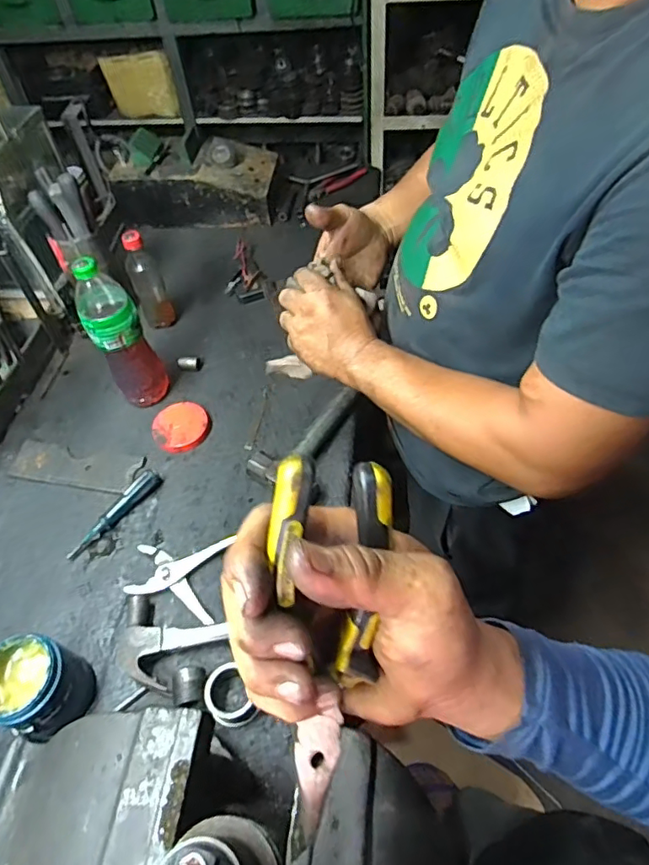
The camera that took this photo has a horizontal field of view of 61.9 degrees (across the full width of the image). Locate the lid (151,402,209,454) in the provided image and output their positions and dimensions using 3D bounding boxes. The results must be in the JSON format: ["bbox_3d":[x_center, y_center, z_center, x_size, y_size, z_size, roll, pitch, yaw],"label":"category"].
[{"bbox_3d":[-0.234,-0.013,0.882,0.087,0.014,0.097,-21,54,-11],"label":"lid"}]

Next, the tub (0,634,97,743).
[{"bbox_3d":[-0.329,0.292,0.621,0.090,0.104,0.089,-2,53,3],"label":"tub"}]

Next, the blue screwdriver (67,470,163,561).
[{"bbox_3d":[-0.310,0.118,0.796,0.023,0.027,0.163,34,63,26],"label":"blue screwdriver"}]

